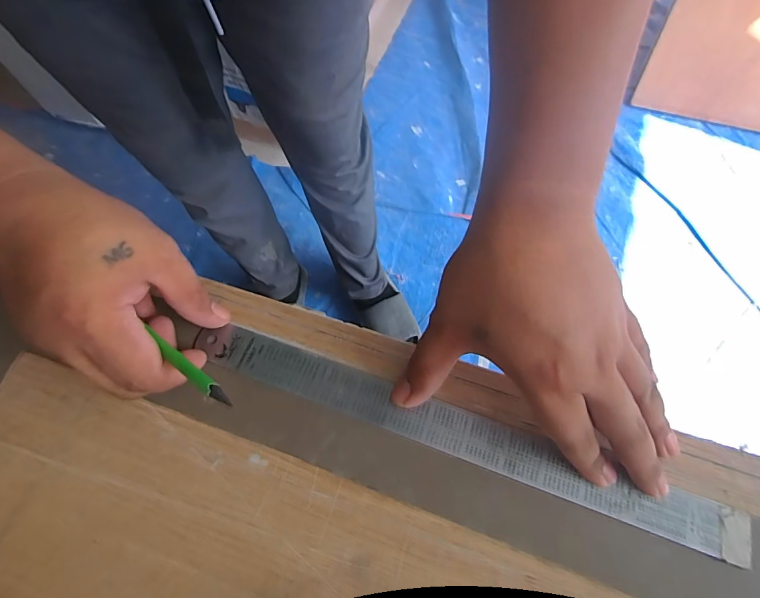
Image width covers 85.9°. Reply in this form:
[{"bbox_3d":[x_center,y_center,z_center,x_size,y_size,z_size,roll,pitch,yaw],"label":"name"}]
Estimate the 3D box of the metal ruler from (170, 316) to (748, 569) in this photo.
[{"bbox_3d":[0.033,0.074,0.243,0.335,0.004,0.026,19,66,9],"label":"metal ruler"}]

